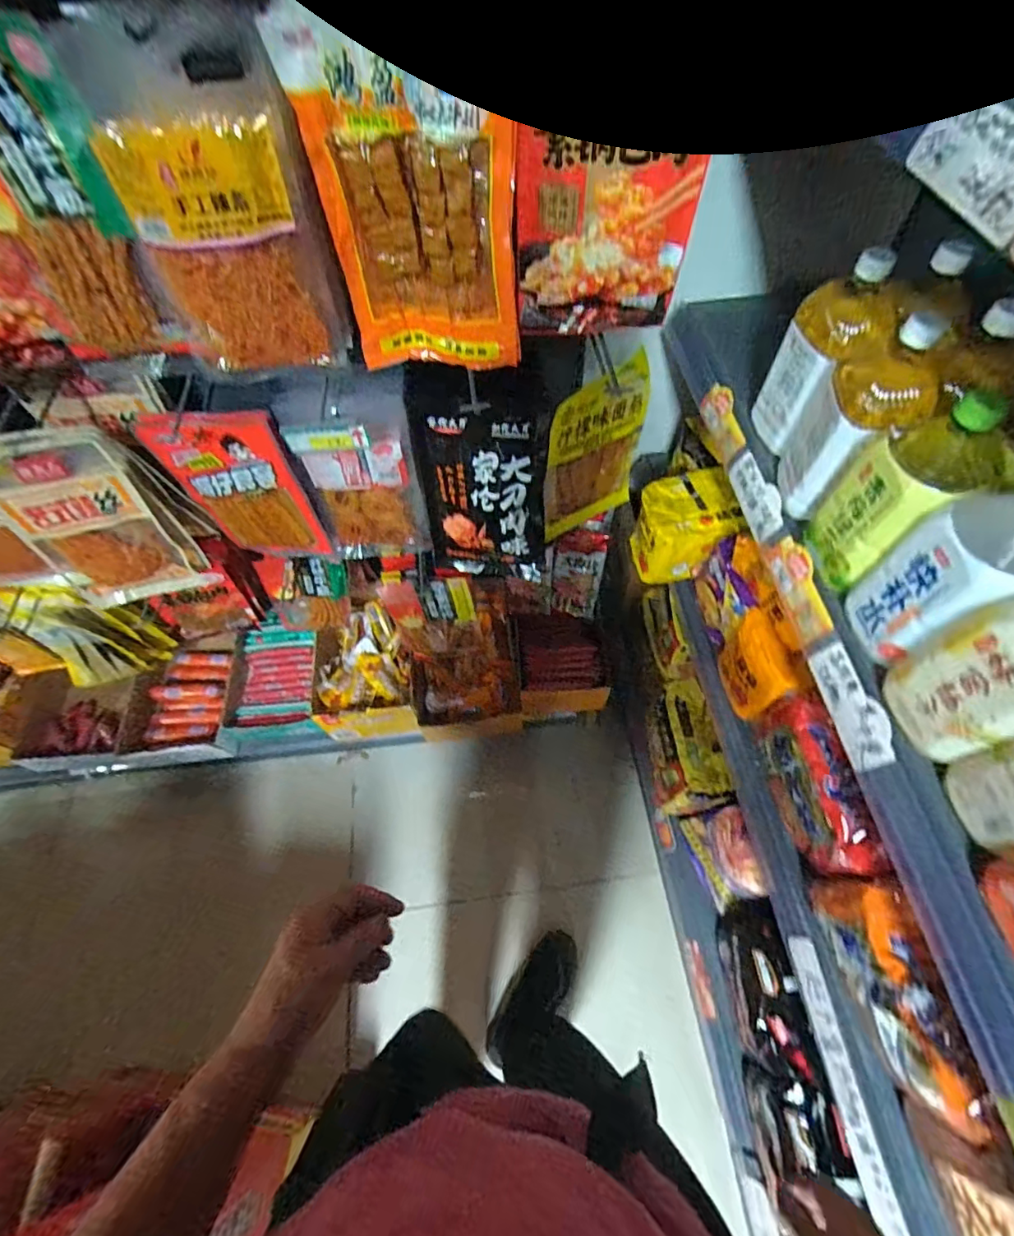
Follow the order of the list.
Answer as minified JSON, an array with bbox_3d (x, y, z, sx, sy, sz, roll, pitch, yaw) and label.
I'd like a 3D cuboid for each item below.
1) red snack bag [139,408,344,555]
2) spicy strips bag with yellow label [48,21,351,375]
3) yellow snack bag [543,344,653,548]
[{"bbox_3d":[-0.336,-0.168,0.704,0.170,0.260,0.025,-3,59,10],"label":"red snack bag"},{"bbox_3d":[-0.228,-0.315,0.431,0.137,0.225,0.034,-10,51,-7],"label":"spicy strips bag with yellow label"},{"bbox_3d":[0.120,-0.222,0.734,0.162,0.256,0.023,-32,65,-15],"label":"yellow snack bag"}]

